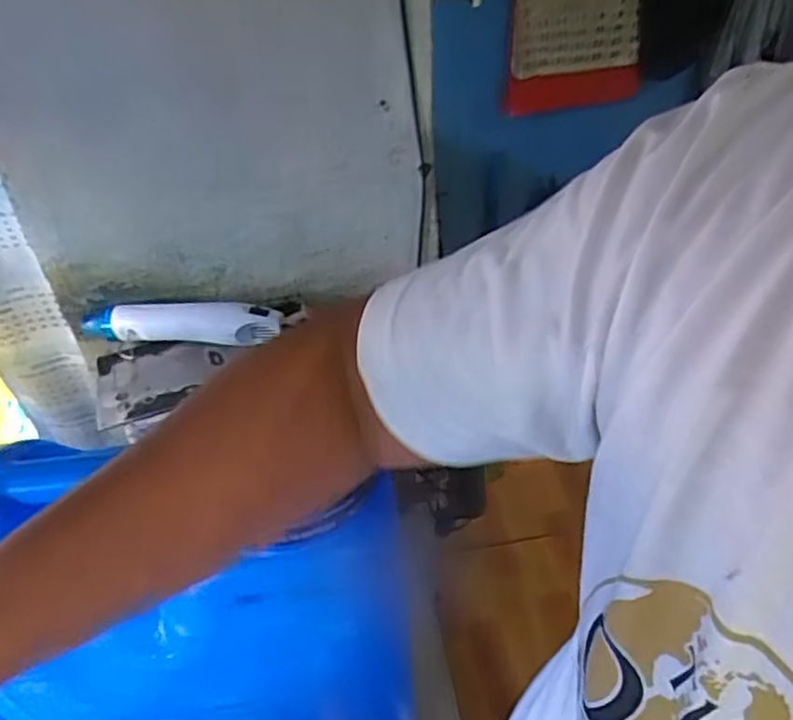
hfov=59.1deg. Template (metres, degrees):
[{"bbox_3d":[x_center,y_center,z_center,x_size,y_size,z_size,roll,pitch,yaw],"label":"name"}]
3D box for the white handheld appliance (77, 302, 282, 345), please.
[{"bbox_3d":[-0.242,-0.043,0.778,0.225,0.034,0.035,1,44,5],"label":"white handheld appliance"}]

